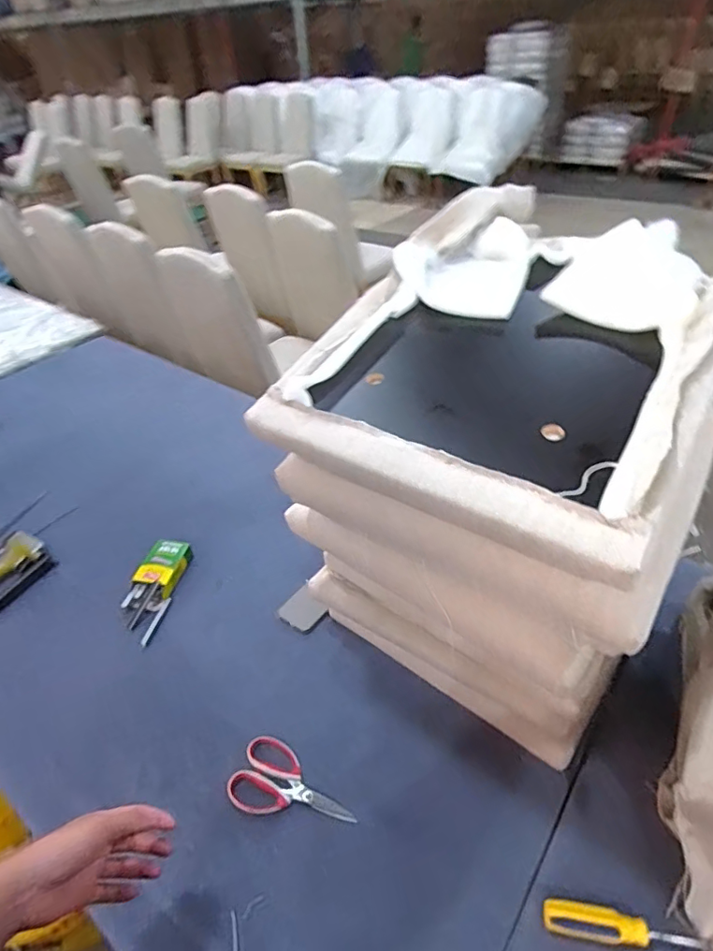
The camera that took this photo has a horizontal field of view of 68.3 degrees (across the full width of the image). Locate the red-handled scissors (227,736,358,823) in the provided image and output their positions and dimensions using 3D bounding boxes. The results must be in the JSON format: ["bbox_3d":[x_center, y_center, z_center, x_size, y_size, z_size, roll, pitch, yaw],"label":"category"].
[{"bbox_3d":[-0.091,0.458,0.769,0.182,0.022,0.101,12,43,19],"label":"red-handled scissors"}]

